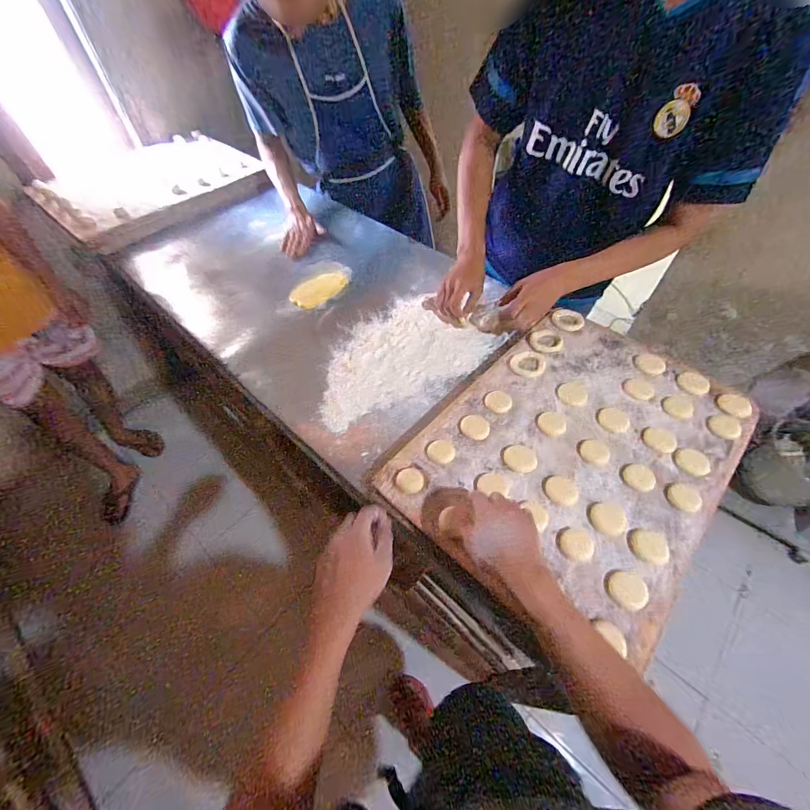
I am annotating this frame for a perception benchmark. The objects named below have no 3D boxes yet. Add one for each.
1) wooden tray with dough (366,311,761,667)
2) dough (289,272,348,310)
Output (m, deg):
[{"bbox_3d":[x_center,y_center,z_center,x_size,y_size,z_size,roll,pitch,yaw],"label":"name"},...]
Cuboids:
[{"bbox_3d":[0.306,0.064,0.654,0.437,0.024,0.589,38,63,25],"label":"wooden tray with dough"},{"bbox_3d":[-0.215,-0.291,0.945,0.150,0.015,0.084,-39,62,-24],"label":"dough"}]

